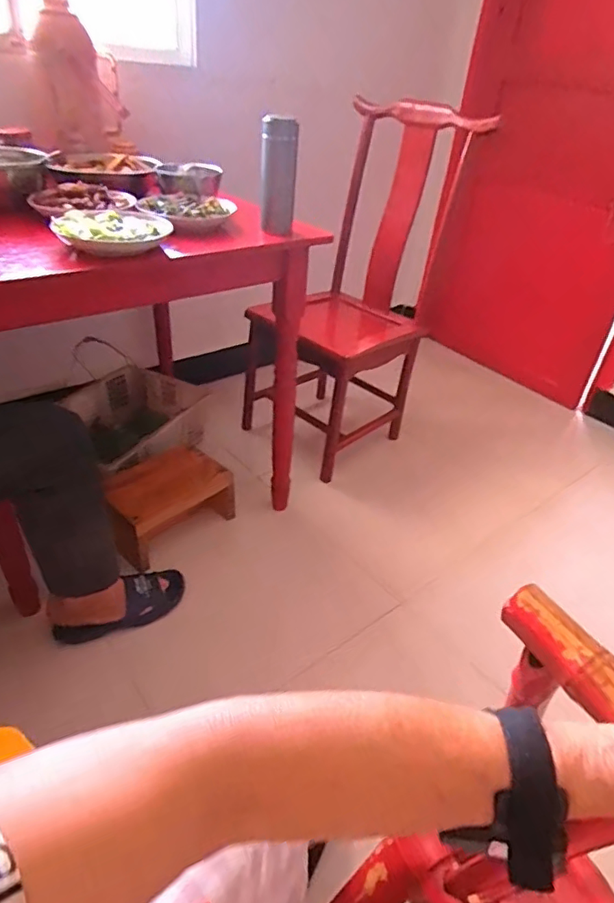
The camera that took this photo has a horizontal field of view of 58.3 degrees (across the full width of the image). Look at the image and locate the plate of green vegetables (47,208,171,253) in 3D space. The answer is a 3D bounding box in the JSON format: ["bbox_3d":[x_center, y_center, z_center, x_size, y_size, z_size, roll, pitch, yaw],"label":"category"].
[{"bbox_3d":[-0.320,-0.365,0.897,0.173,0.032,0.165,3,36,-2],"label":"plate of green vegetables"}]

